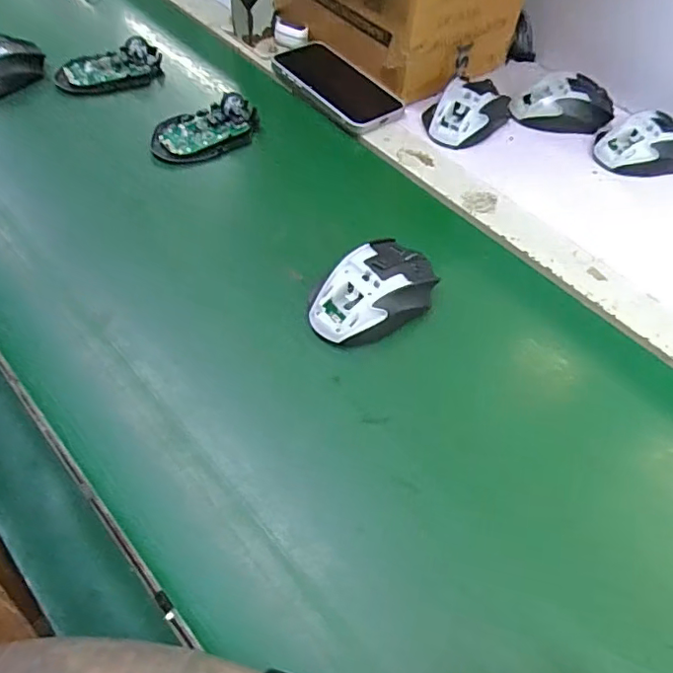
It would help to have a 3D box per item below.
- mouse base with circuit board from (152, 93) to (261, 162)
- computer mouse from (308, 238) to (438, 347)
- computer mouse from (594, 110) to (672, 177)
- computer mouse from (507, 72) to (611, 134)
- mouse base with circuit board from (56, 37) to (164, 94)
[{"bbox_3d":[-0.134,-0.217,0.570,0.110,0.023,0.067,-16,59,-15],"label":"mouse base with circuit board"},{"bbox_3d":[0.032,-0.037,0.455,0.111,0.038,0.065,-35,65,-24],"label":"computer mouse"},{"bbox_3d":[0.340,-0.211,0.601,0.115,0.036,0.074,-12,58,-12],"label":"computer mouse"},{"bbox_3d":[0.259,-0.270,0.635,0.112,0.036,0.069,5,56,0],"label":"computer mouse"},{"bbox_3d":[-0.255,-0.304,0.620,0.111,0.024,0.063,-15,58,-14],"label":"mouse base with circuit board"}]

